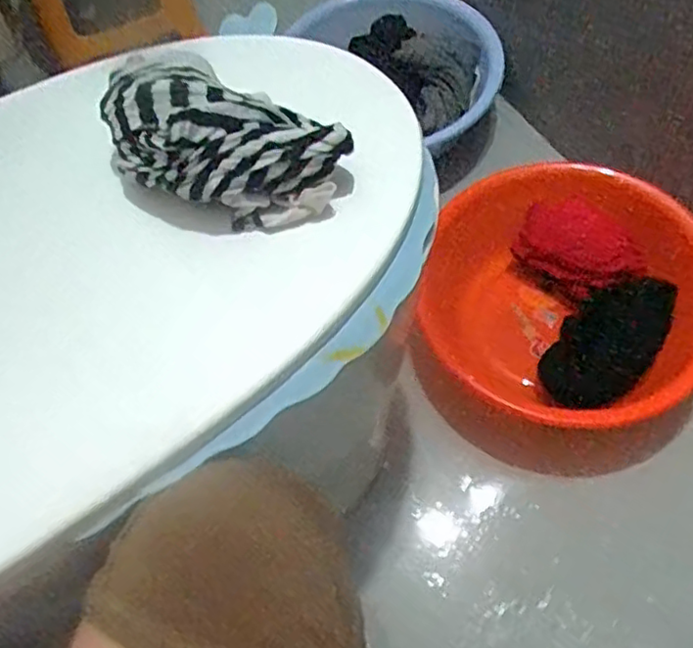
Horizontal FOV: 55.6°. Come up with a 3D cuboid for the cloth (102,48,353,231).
[{"bbox_3d":[-0.084,-0.129,0.448,0.165,0.072,0.095,18,64,17],"label":"cloth"}]

